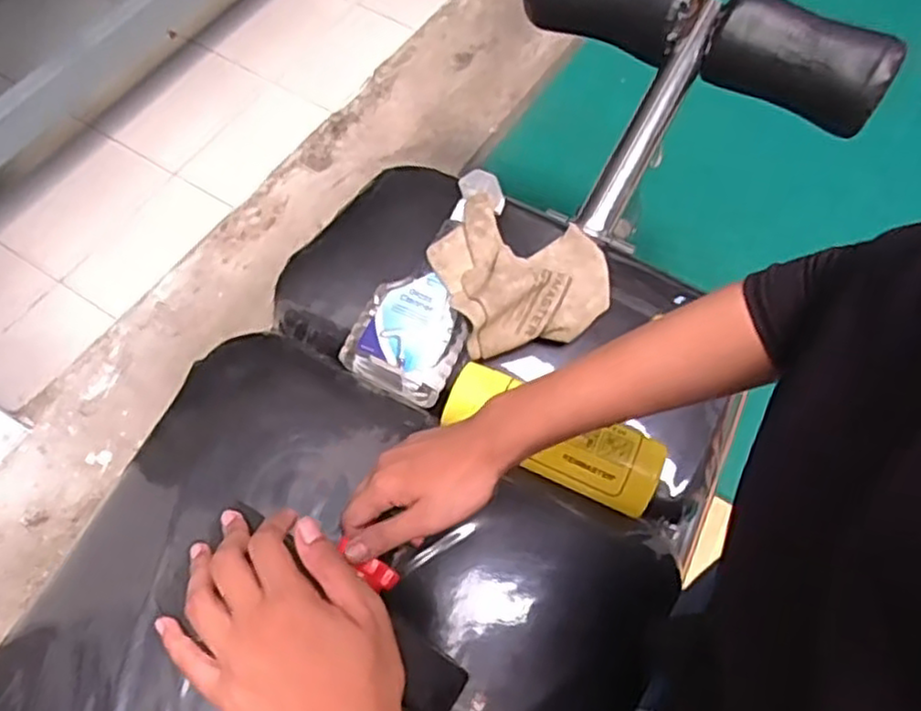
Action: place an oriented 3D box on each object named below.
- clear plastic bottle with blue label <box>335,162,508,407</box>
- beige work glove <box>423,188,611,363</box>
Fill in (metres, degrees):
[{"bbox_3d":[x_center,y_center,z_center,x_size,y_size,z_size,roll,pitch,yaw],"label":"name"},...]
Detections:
[{"bbox_3d":[-0.025,-0.067,0.668,0.102,0.060,0.219,23,82,11],"label":"clear plastic bottle with blue label"},{"bbox_3d":[0.062,-0.076,0.663,0.166,0.080,0.130,-12,63,-7],"label":"beige work glove"}]

